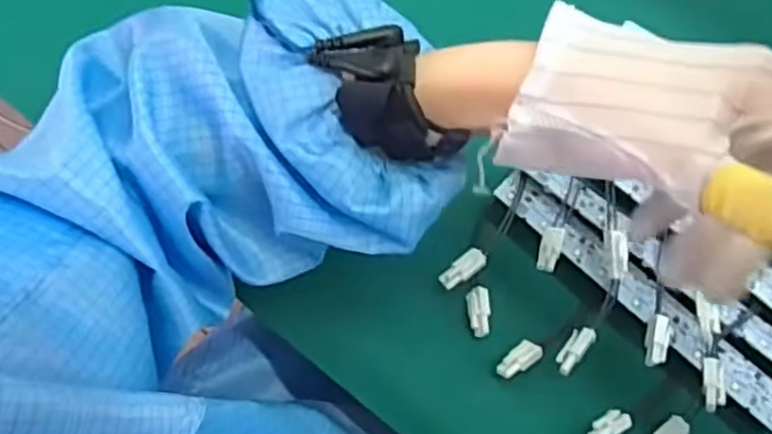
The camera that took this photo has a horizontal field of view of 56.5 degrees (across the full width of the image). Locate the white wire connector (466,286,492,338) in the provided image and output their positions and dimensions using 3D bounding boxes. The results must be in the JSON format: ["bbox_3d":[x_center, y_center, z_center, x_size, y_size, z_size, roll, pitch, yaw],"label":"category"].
[{"bbox_3d":[0.051,0.051,0.388,0.012,0.005,0.027,-4,72,-2],"label":"white wire connector"}]

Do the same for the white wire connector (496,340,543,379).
[{"bbox_3d":[0.071,0.076,0.380,0.026,0.009,0.012,-37,76,-11],"label":"white wire connector"}]

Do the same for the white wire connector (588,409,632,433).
[{"bbox_3d":[0.112,0.105,0.361,0.027,0.006,0.012,-15,71,-30],"label":"white wire connector"}]

